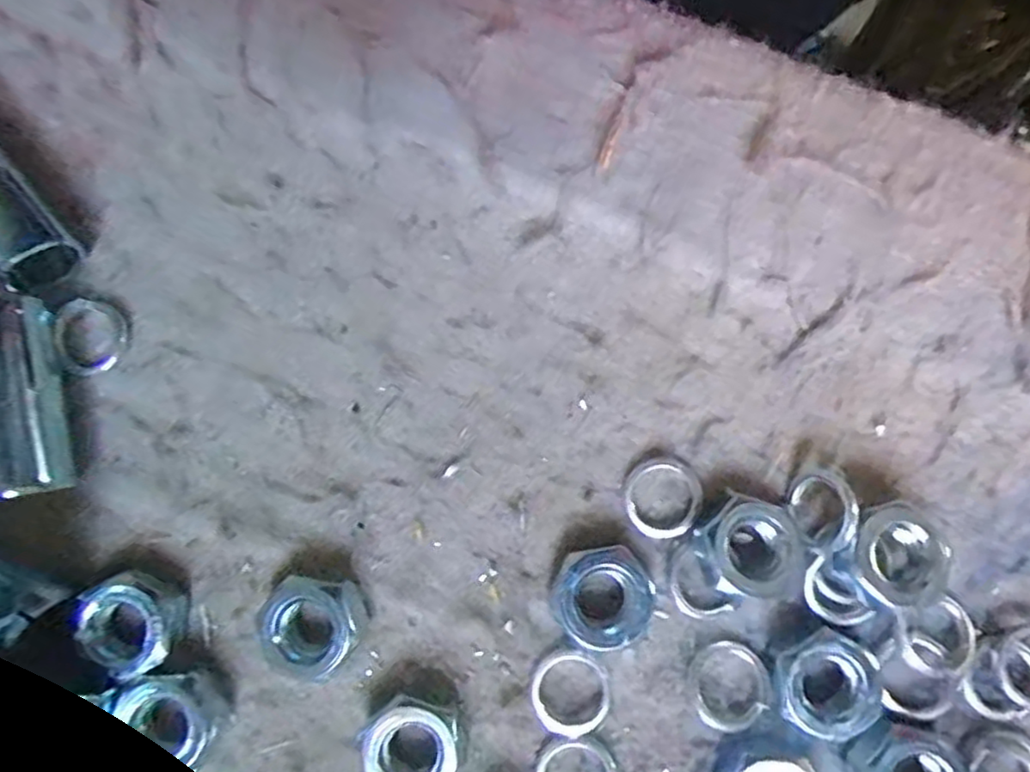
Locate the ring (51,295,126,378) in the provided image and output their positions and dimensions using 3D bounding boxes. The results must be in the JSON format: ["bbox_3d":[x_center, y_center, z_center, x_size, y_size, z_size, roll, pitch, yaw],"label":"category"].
[{"bbox_3d":[-0.076,-0.009,0.117,0.012,0.004,0.013,0,83,2],"label":"ring"}]

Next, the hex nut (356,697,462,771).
[{"bbox_3d":[-0.018,0.061,0.111,0.016,0.007,0.016,18,84,4],"label":"hex nut"}]

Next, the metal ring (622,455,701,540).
[{"bbox_3d":[0.026,0.019,0.115,0.013,0.004,0.014,0,83,2],"label":"metal ring"}]

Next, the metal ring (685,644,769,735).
[{"bbox_3d":[0.036,0.051,0.112,0.013,0.004,0.014,0,83,2],"label":"metal ring"}]

